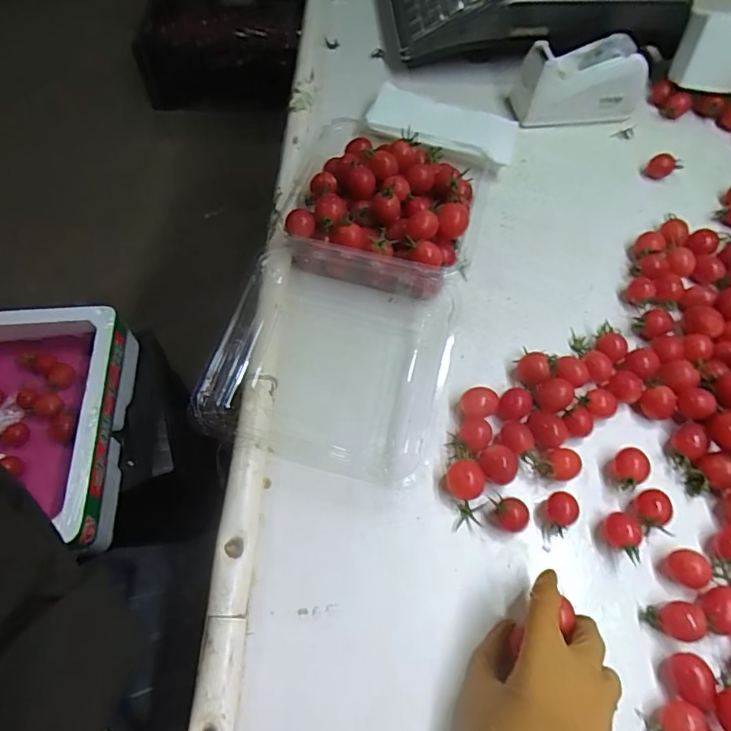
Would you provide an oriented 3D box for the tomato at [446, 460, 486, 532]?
[{"bbox_3d":[0.075,0.096,0.375,0.028,0.022,0.044,4,61,1],"label":"tomato"}]

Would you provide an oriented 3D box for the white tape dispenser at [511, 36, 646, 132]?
[{"bbox_3d":[0.244,-0.326,0.574,0.141,0.069,0.069,-13,63,-9],"label":"white tape dispenser"}]

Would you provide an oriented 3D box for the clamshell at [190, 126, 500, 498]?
[{"bbox_3d":[0.000,-0.074,0.442,0.182,0.077,0.333,13,62,6],"label":"clamshell"}]

